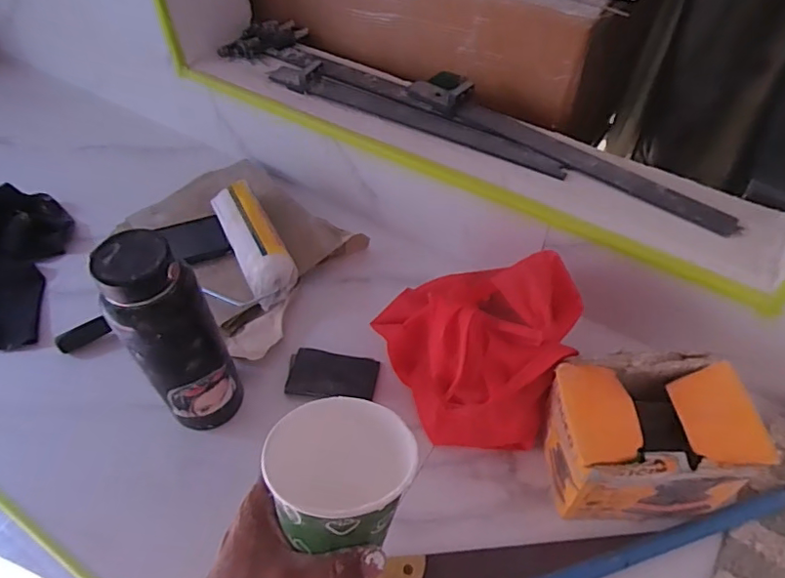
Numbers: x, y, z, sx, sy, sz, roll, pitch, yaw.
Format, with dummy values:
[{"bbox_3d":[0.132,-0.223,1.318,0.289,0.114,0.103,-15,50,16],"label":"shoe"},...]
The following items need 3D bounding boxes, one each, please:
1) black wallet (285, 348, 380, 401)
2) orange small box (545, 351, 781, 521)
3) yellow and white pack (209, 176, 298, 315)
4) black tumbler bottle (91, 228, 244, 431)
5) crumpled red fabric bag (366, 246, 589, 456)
[{"bbox_3d":[-0.079,0.112,0.709,0.115,0.019,0.070,4,51,4],"label":"black wallet"},{"bbox_3d":[0.270,0.161,0.590,0.196,0.137,0.137,-2,51,-1],"label":"orange small box"},{"bbox_3d":[-0.201,-0.069,0.792,0.070,0.060,0.219,-23,55,-17],"label":"yellow and white pack"},{"bbox_3d":[-0.230,0.056,0.573,0.082,0.252,0.082,0,51,0],"label":"black tumbler bottle"},{"bbox_3d":[0.099,0.080,0.634,0.222,0.177,0.161,-2,51,-1],"label":"crumpled red fabric bag"}]

